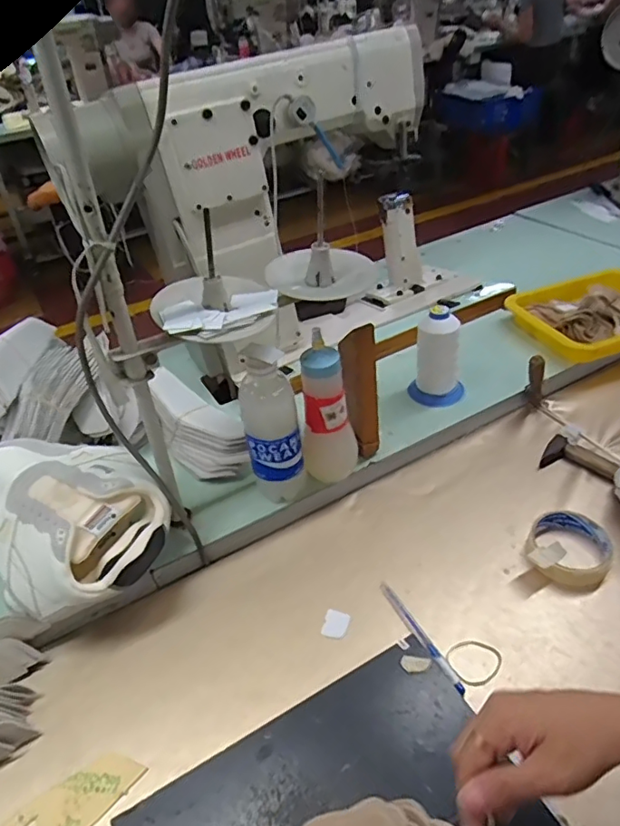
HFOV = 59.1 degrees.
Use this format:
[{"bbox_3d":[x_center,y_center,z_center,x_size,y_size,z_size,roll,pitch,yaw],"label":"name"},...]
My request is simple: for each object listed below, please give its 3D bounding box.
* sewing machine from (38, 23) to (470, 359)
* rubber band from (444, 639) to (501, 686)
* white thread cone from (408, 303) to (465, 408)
[{"bbox_3d":[0.000,-0.308,0.860,0.565,0.415,0.174,-25,43,-22],"label":"sewing machine"},{"bbox_3d":[0.161,0.241,0.534,0.048,0.004,0.044,-3,41,3],"label":"rubber band"},{"bbox_3d":[0.185,-0.080,0.773,0.073,0.127,0.062,8,41,16],"label":"white thread cone"}]

